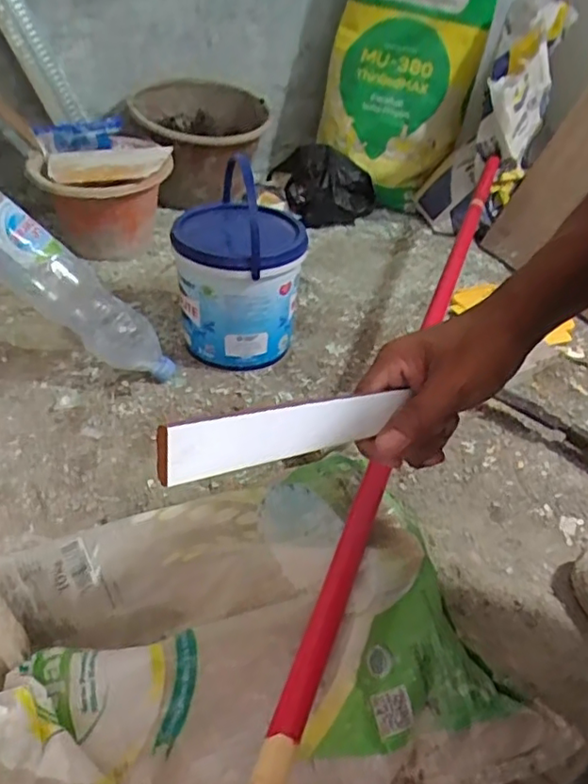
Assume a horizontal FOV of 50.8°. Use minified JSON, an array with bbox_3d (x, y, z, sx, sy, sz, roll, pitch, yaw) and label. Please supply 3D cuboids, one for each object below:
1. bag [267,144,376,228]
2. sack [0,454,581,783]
[{"bbox_3d":[0.062,-0.476,1.417,0.169,0.133,0.227,-12,42,-20],"label":"bag"},{"bbox_3d":[-0.072,0.205,0.519,0.484,0.139,0.306,-7,40,-15],"label":"sack"}]

